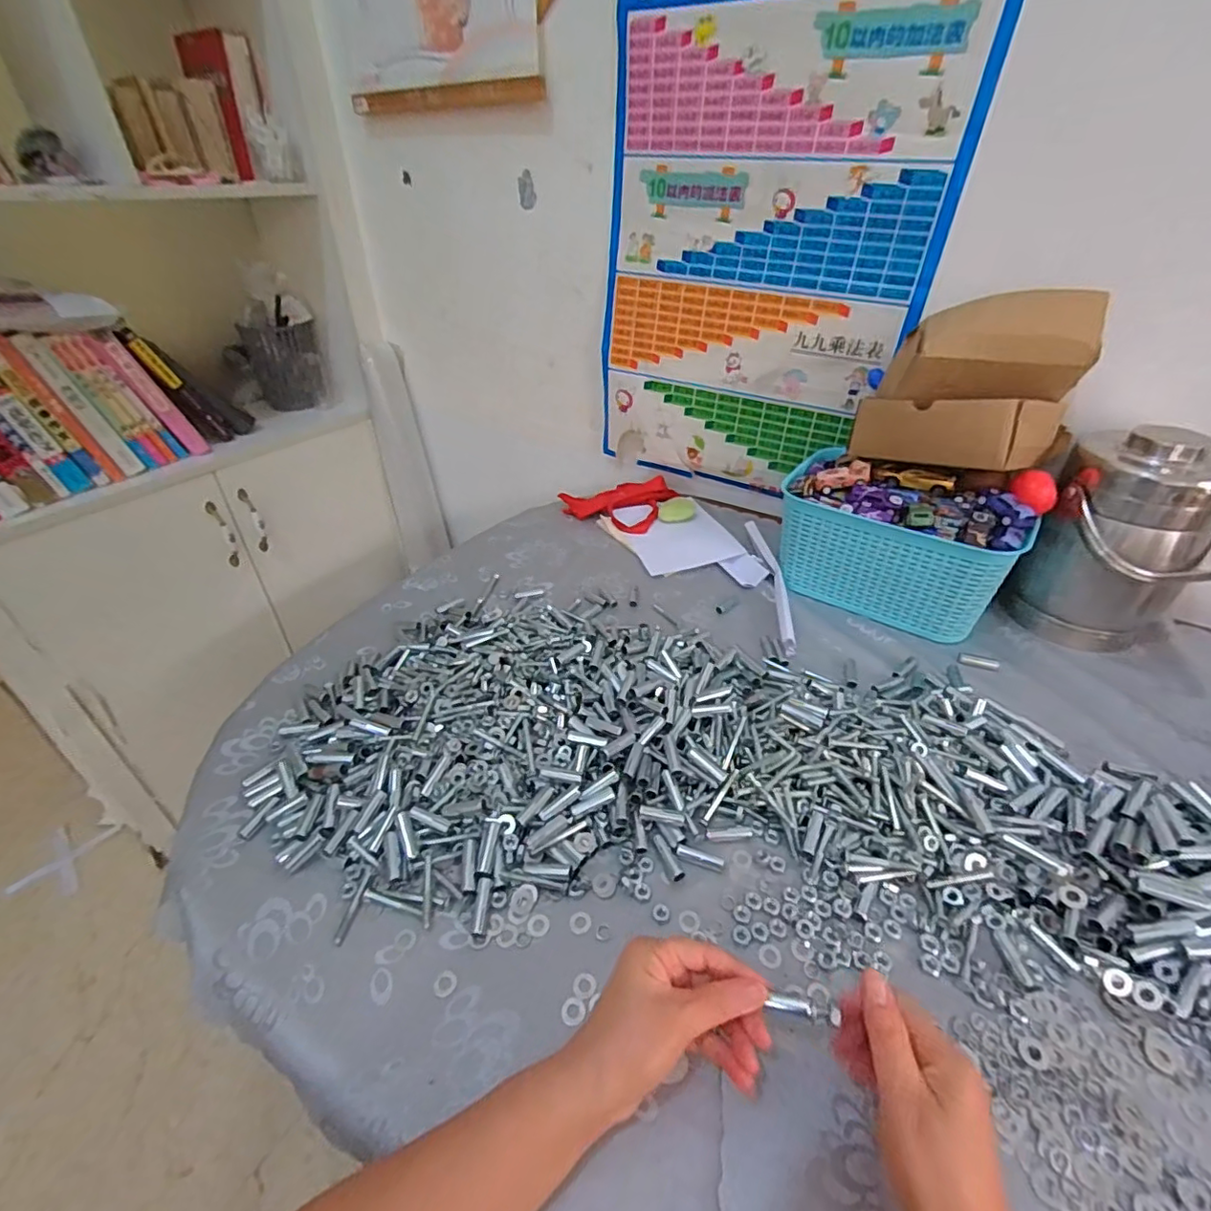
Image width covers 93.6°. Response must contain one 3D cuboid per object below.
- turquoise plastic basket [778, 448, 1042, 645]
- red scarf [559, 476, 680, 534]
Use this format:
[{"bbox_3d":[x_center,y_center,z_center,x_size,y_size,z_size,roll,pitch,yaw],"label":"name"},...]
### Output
[{"bbox_3d":[0.369,-0.081,0.742,0.265,0.138,0.164,21,42,26],"label":"turquoise plastic basket"},{"bbox_3d":[0.031,-0.188,0.987,0.167,0.018,0.175,19,41,25],"label":"red scarf"}]

